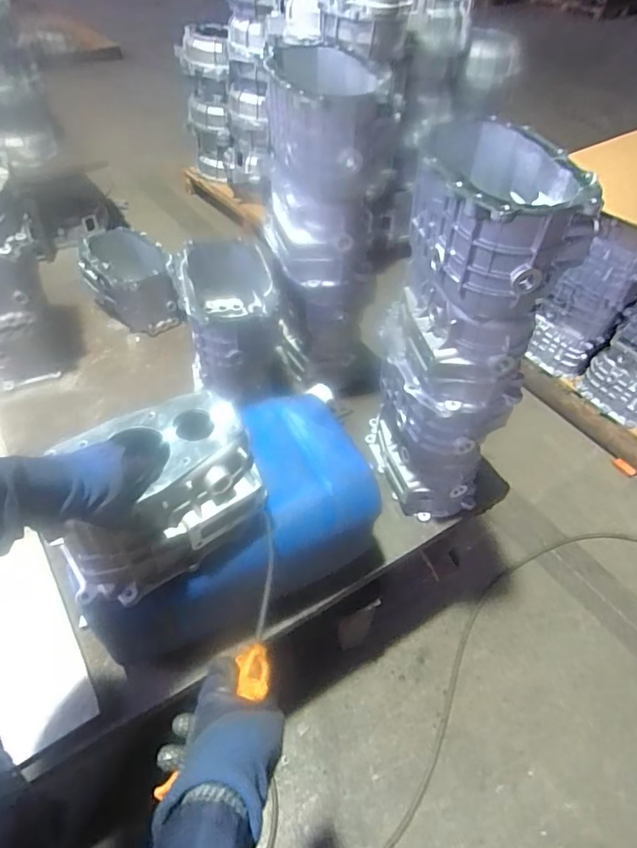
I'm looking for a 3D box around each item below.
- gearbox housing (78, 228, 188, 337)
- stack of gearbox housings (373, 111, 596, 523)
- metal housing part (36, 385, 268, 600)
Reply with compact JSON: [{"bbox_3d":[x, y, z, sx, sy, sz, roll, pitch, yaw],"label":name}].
[{"bbox_3d":[-0.505,-0.380,1.360,0.197,0.171,0.287,-22,54,-23],"label":"gearbox housing"},{"bbox_3d":[0.228,-0.115,0.863,0.221,0.632,0.263,5,48,0],"label":"stack of gearbox housings"},{"bbox_3d":[-0.209,0.088,0.649,0.245,0.153,0.155,-27,59,-22],"label":"metal housing part"}]

